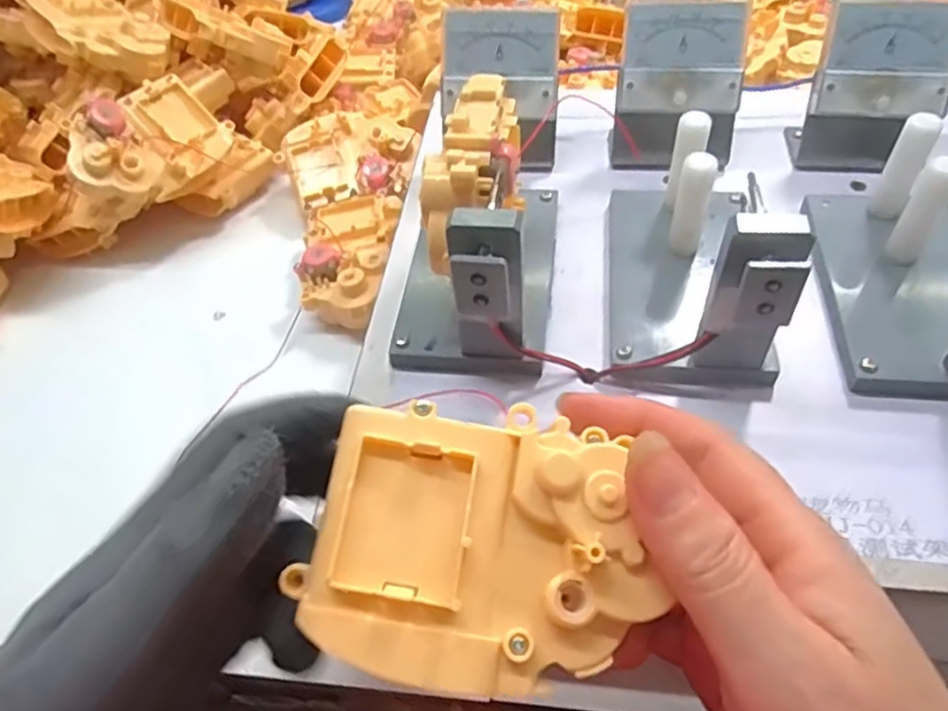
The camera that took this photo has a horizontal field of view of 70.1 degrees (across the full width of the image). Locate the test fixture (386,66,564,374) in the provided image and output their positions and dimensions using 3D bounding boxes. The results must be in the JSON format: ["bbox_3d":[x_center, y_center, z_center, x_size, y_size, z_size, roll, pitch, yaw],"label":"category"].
[{"bbox_3d":[0.002,-0.068,0.311,0.069,0.083,0.158,3,52,8],"label":"test fixture"}]

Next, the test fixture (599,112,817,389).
[{"bbox_3d":[0.095,-0.053,0.292,0.069,0.079,0.125,4,52,9],"label":"test fixture"}]

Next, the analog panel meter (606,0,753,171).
[{"bbox_3d":[0.110,-0.144,0.367,0.065,0.077,0.040,3,52,8],"label":"analog panel meter"}]

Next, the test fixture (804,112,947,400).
[{"bbox_3d":[0.194,-0.048,0.279,0.066,0.079,0.128,3,52,8],"label":"test fixture"}]

